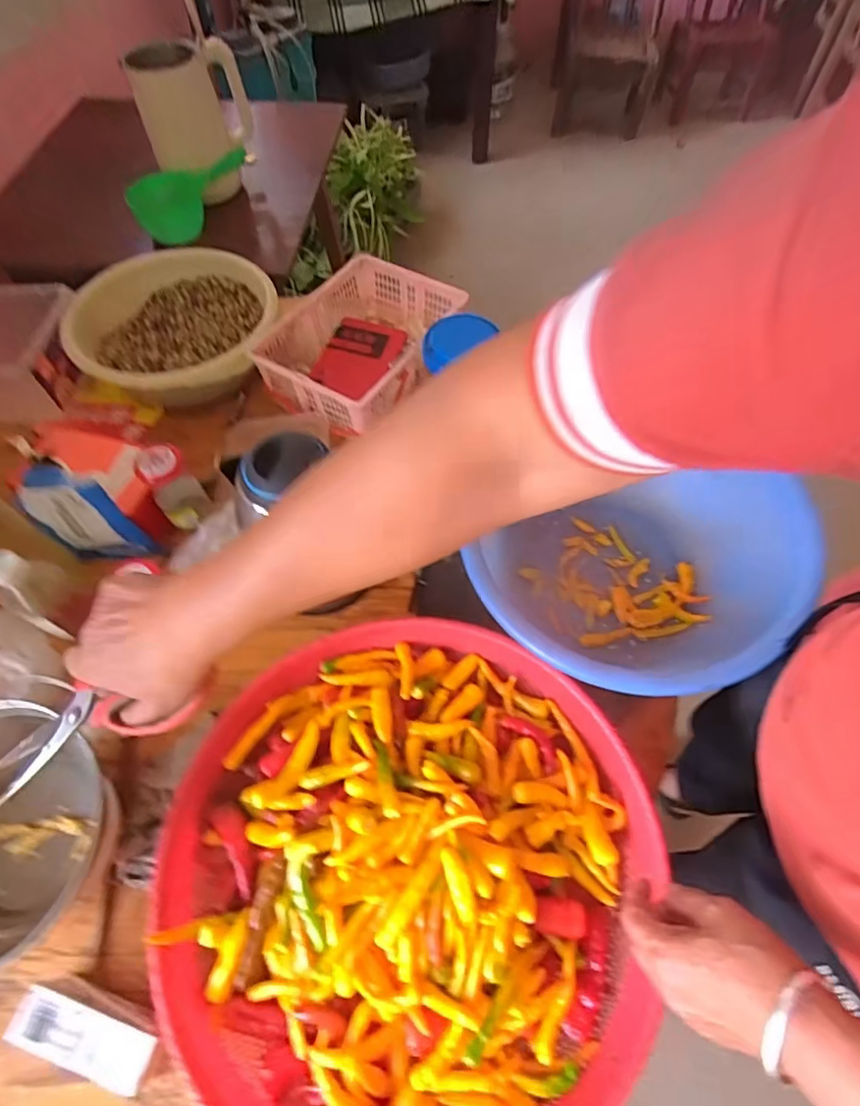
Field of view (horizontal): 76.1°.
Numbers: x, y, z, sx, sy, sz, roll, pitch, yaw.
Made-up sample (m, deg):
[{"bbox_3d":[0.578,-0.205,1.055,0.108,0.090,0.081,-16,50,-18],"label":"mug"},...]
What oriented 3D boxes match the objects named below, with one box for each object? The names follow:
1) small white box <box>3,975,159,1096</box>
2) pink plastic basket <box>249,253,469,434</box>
[{"bbox_3d":[-0.294,0.415,0.479,0.124,0.054,0.049,15,62,9],"label":"small white box"},{"bbox_3d":[-0.100,-0.322,0.832,0.221,0.101,0.281,27,64,16],"label":"pink plastic basket"}]

